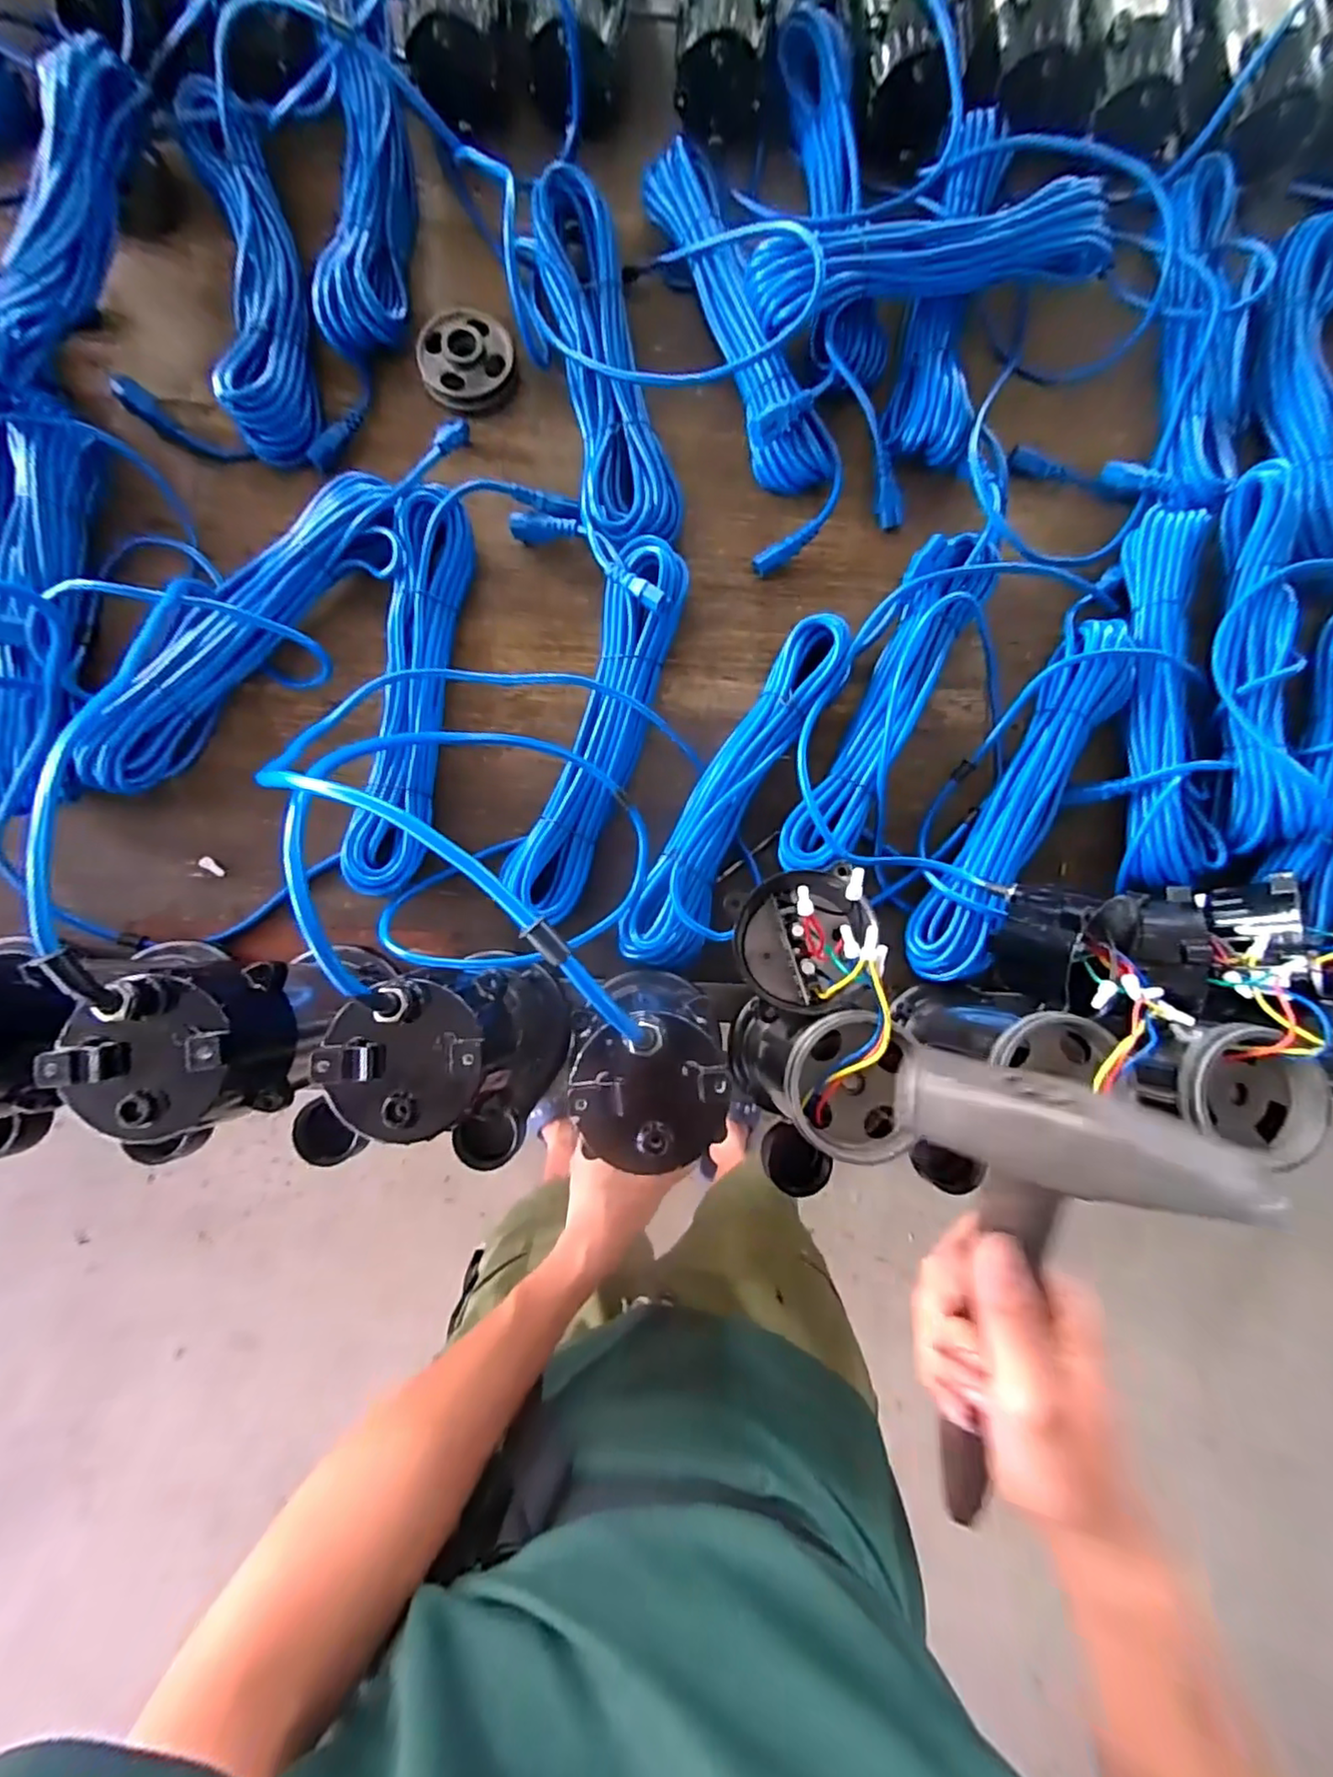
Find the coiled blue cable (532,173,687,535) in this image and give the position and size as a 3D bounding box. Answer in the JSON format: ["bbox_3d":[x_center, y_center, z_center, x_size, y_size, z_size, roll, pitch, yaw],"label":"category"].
[{"bbox_3d":[-0.066,-0.478,0.589,0.092,0.050,0.342,-15,86,-4],"label":"coiled blue cable"}]

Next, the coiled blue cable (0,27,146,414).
[{"bbox_3d":[-0.530,-0.557,0.543,0.069,0.107,0.352,7,85,-2],"label":"coiled blue cable"}]

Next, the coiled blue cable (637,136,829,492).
[{"bbox_3d":[0.065,-0.536,0.592,0.072,0.056,0.349,-21,87,-4],"label":"coiled blue cable"}]

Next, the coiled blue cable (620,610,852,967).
[{"bbox_3d":[0.065,-0.082,0.561,0.080,0.060,0.328,29,85,0],"label":"coiled blue cable"}]

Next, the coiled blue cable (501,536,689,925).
[{"bbox_3d":[-0.059,-0.136,0.559,0.075,0.062,0.350,18,85,-1],"label":"coiled blue cable"}]

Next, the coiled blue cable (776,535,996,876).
[{"bbox_3d":[0.196,-0.164,0.569,0.077,0.061,0.342,29,85,0],"label":"coiled blue cable"}]

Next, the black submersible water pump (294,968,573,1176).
[{"bbox_3d":[-0.145,0.122,0.424,0.090,0.224,0.140,14,85,-2],"label":"black submersible water pump"}]

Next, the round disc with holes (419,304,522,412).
[{"bbox_3d":[-0.190,-0.504,0.597,0.087,0.024,0.096,-23,87,-4],"label":"round disc with holes"}]

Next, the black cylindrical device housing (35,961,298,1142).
[{"bbox_3d":[-0.265,0.085,0.346,0.089,0.071,0.086,-2,86,-3],"label":"black cylindrical device housing"}]

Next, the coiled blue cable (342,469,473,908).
[{"bbox_3d":[-0.223,-0.170,0.555,0.063,0.056,0.353,7,85,-2],"label":"coiled blue cable"}]

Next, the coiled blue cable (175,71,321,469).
[{"bbox_3d":[-0.382,-0.569,0.582,0.085,0.044,0.353,-12,86,-4],"label":"coiled blue cable"}]

